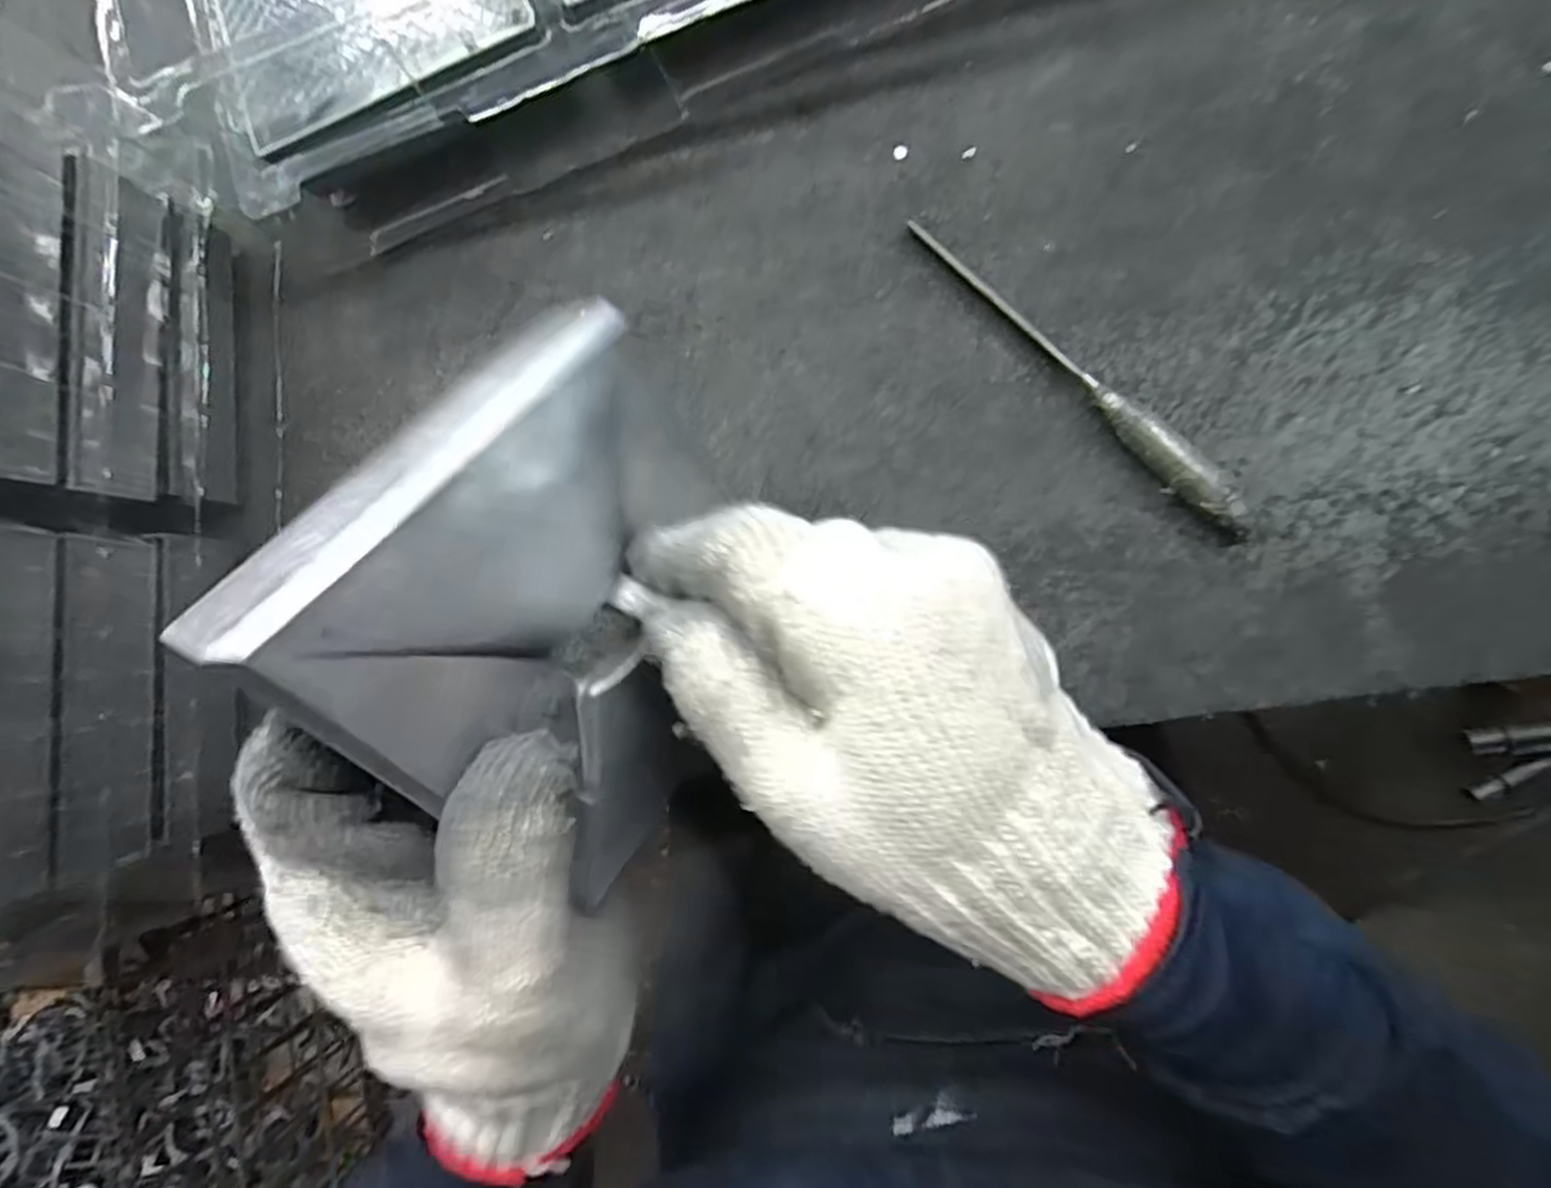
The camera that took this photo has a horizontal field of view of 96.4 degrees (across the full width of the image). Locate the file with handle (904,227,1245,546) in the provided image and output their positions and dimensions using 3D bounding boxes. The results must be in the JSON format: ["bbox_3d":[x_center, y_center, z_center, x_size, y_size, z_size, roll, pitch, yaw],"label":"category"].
[{"bbox_3d":[0.118,-0.088,0.272,0.013,0.017,0.175,-41,83,5],"label":"file with handle"}]

